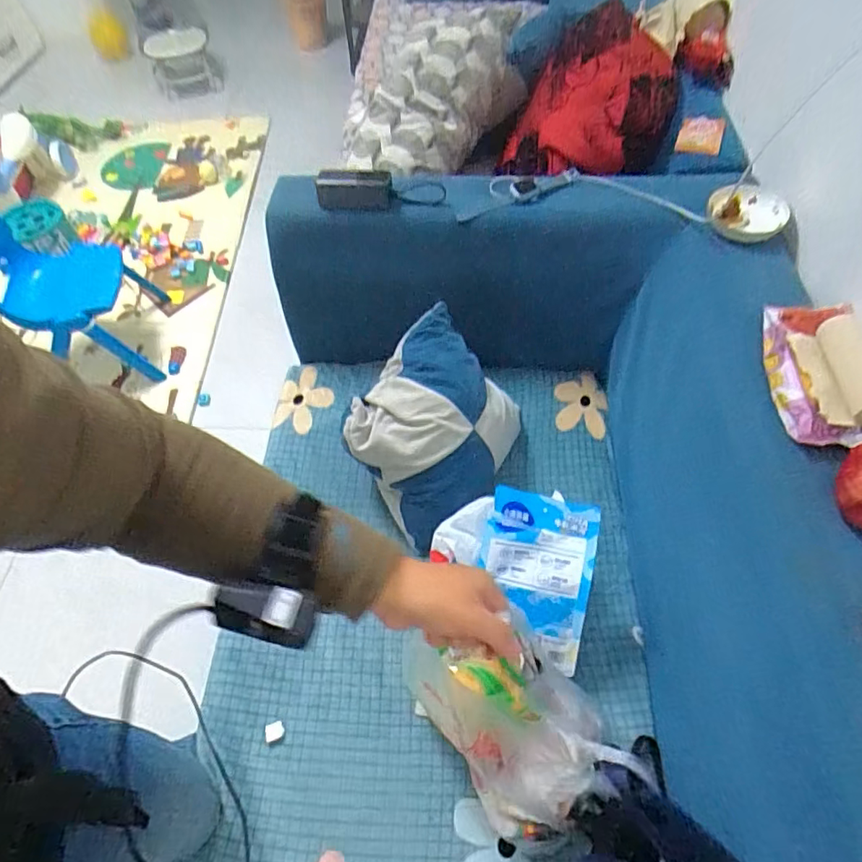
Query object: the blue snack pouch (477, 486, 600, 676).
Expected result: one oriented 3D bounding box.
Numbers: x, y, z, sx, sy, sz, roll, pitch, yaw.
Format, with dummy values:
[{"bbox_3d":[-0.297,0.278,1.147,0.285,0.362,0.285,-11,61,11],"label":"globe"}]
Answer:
[{"bbox_3d":[0.149,0.215,0.781,0.155,0.048,0.237,10,89,7],"label":"blue snack pouch"}]

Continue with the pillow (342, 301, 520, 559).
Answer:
[{"bbox_3d":[0.009,-0.008,0.907,0.297,0.214,0.250,-39,63,-20],"label":"pillow"}]

